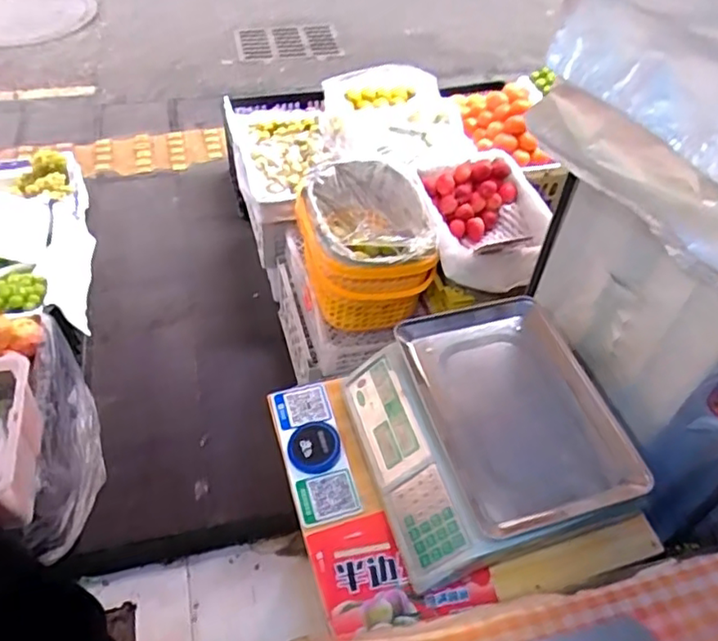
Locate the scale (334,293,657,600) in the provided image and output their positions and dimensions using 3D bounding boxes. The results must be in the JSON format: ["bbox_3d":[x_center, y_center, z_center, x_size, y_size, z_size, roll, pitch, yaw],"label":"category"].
[{"bbox_3d":[0.170,0.152,0.853,0.307,0.122,0.338,-11,51,-13],"label":"scale"}]

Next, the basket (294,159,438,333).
[{"bbox_3d":[0.014,-0.183,1.466,0.284,0.243,0.351,-6,50,-8],"label":"basket"}]

